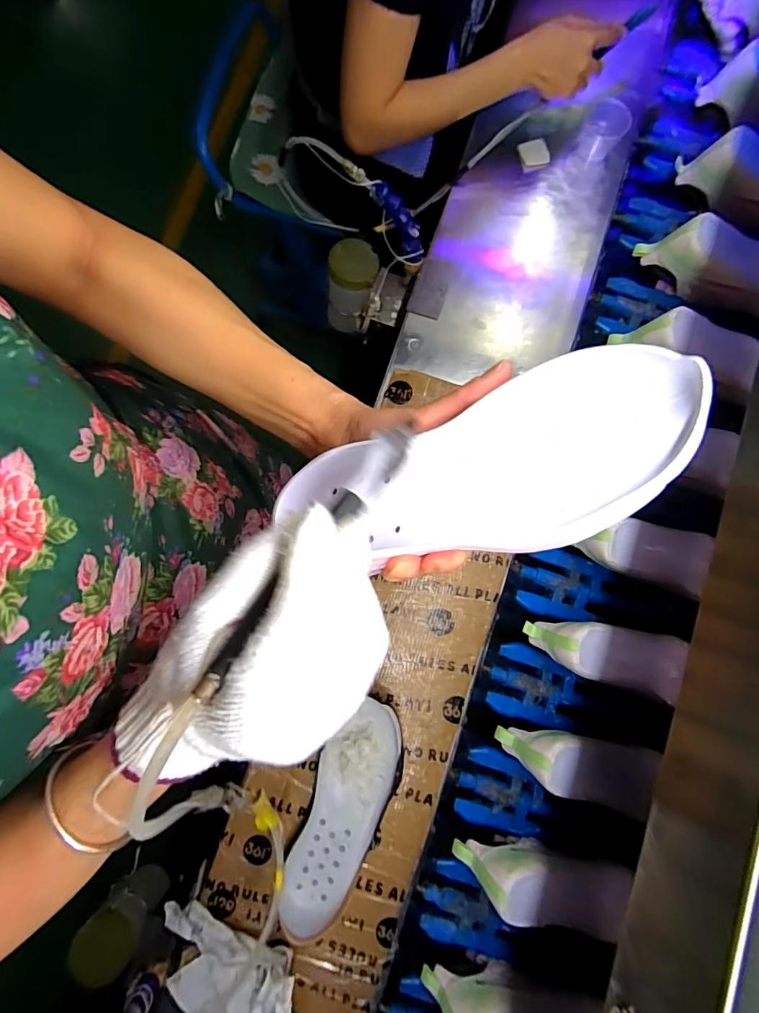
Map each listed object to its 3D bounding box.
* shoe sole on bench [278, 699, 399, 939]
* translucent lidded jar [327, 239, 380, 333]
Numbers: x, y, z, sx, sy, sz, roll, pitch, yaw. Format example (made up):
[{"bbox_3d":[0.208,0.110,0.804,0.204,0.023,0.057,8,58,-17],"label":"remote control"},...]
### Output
[{"bbox_3d":[-0.040,0.350,0.547,0.085,0.051,0.253,22,79,3],"label":"shoe sole on bench"},{"bbox_3d":[-0.040,-0.334,0.723,0.069,0.119,0.071,0,78,-2],"label":"translucent lidded jar"}]

